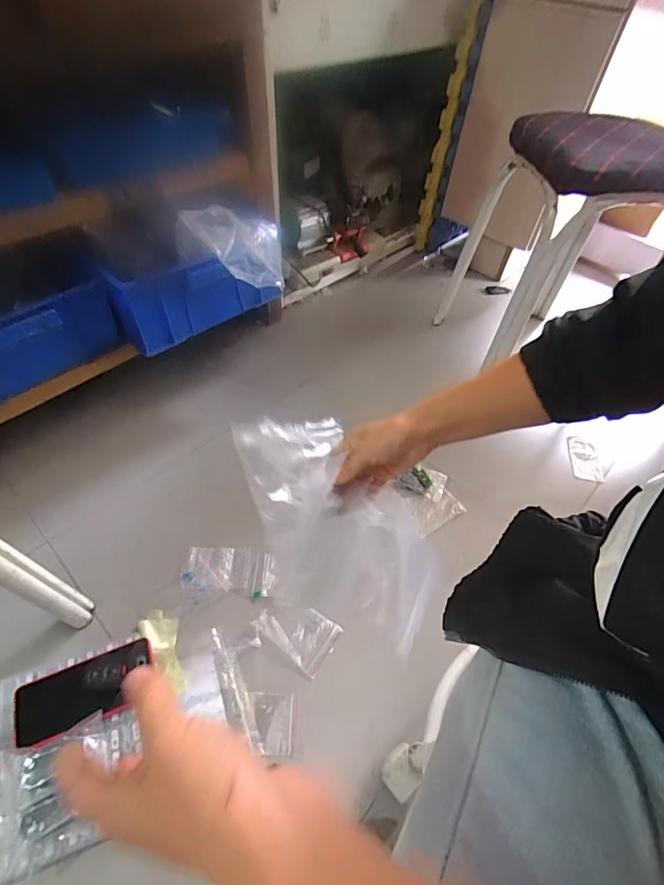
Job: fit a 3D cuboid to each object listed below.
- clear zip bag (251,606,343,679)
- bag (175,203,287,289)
[{"bbox_3d":[-0.050,0.273,0.635,0.112,0.004,0.073,31,54,19],"label":"clear zip bag"},{"bbox_3d":[-0.181,-0.364,0.787,0.221,0.105,0.075,0,42,-46],"label":"bag"}]

